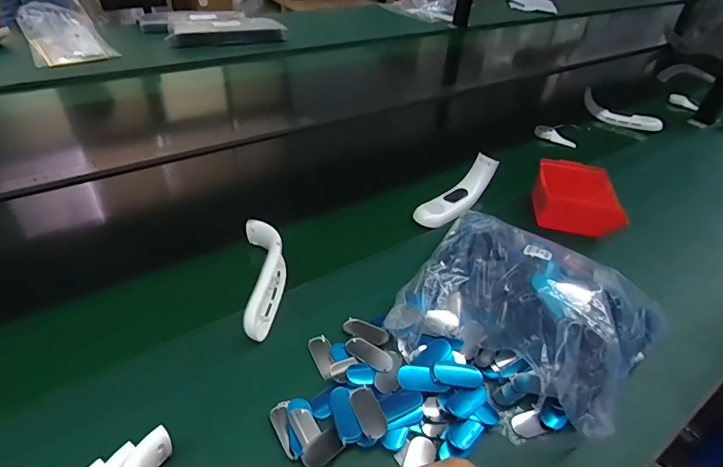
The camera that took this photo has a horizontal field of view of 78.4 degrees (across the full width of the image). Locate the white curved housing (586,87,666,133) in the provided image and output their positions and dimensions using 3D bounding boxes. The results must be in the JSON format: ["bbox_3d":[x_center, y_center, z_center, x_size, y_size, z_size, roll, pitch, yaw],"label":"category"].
[{"bbox_3d":[0.642,-0.301,1.089,0.187,0.060,0.043,22,43,18],"label":"white curved housing"}]

